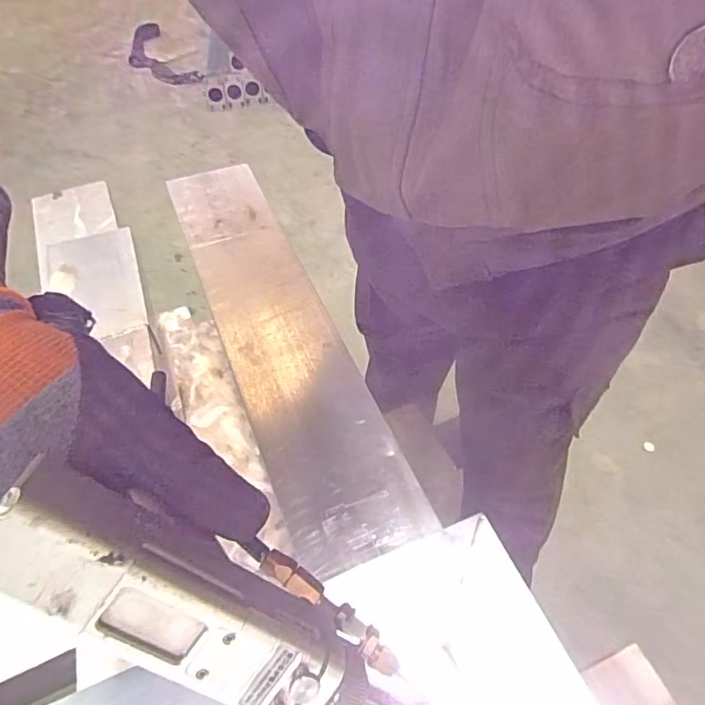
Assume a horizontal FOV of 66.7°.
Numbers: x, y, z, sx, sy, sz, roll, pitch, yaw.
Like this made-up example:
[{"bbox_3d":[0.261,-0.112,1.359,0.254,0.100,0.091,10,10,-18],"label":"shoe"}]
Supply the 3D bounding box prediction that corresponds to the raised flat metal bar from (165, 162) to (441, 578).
[{"bbox_3d":[-0.076,-0.034,0.498,0.099,0.011,0.465,-19,55,-12],"label":"raised flat metal bar"}]

